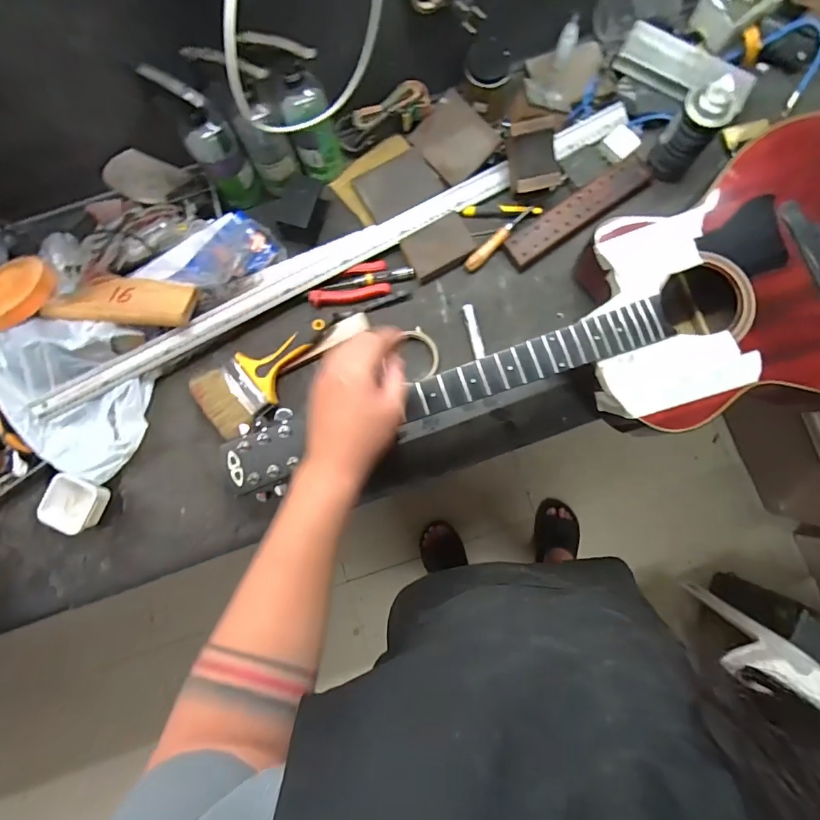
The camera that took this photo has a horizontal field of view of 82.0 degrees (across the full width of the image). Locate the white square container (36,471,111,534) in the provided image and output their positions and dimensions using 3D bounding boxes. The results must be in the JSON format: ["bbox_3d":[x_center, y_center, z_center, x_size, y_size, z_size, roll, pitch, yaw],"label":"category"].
[{"bbox_3d":[-0.500,0.139,0.704,0.080,0.042,0.077,16,84,5],"label":"white square container"}]

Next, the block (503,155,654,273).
[{"bbox_3d":[0.258,-0.305,0.721,0.252,0.016,0.058,-34,82,-2],"label":"block"}]

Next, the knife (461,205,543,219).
[{"bbox_3d":[0.142,-0.309,0.732,0.120,0.013,0.026,4,83,3],"label":"knife"}]

